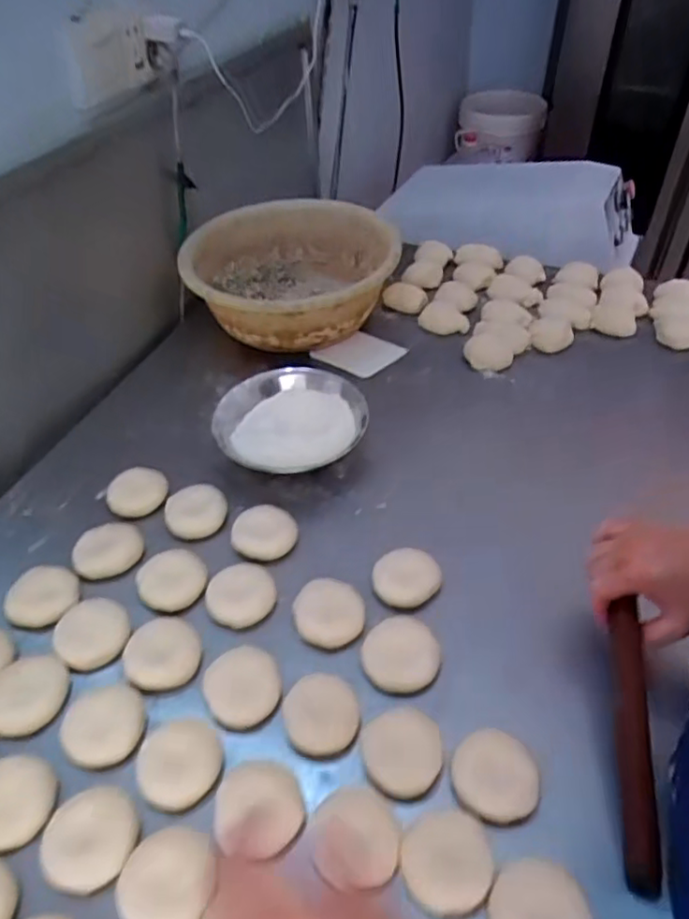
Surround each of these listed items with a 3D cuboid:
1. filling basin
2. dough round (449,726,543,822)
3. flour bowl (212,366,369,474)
[{"bbox_3d":[-0.081,-0.286,1.010,0.325,0.144,0.322,-3,45,0],"label":"filling basin"},{"bbox_3d":[0.126,0.262,0.528,0.067,0.023,0.066,-2,45,2],"label":"dough round"},{"bbox_3d":[-0.068,-0.044,0.817,0.186,0.052,0.175,-2,45,2],"label":"flour bowl"}]

